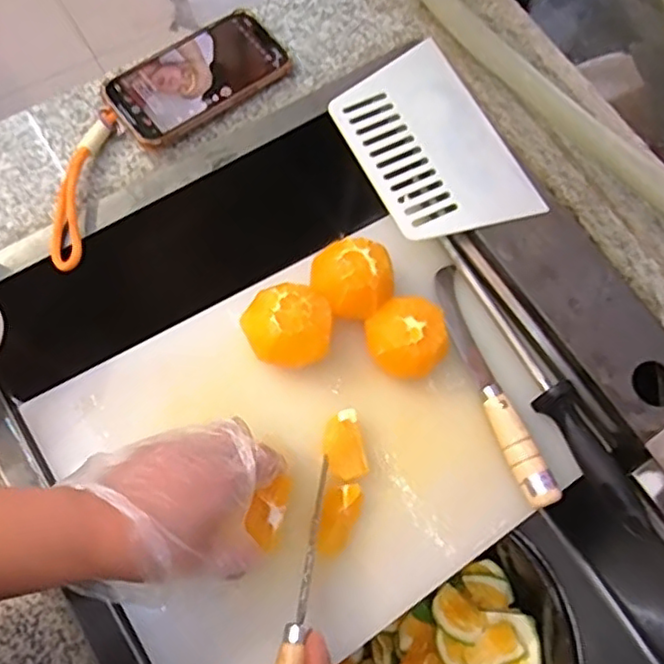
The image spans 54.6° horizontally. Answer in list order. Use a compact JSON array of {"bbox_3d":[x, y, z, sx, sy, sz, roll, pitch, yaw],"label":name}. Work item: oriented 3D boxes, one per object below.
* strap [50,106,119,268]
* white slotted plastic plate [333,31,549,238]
[{"bbox_3d":[-0.192,-0.111,0.490,0.027,0.014,0.136,8,71,-1],"label":"strap"},{"bbox_3d":[0.079,-0.153,0.530,0.116,0.007,0.176,-25,74,-12],"label":"white slotted plastic plate"}]

